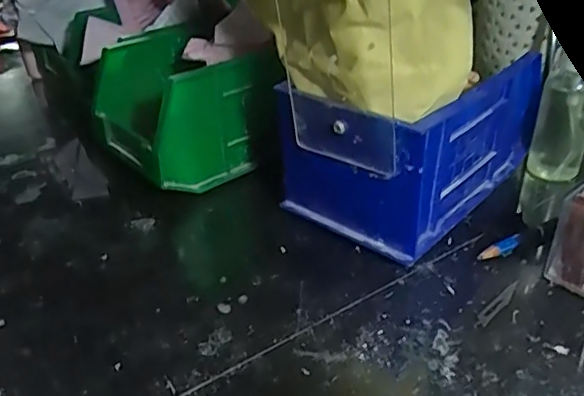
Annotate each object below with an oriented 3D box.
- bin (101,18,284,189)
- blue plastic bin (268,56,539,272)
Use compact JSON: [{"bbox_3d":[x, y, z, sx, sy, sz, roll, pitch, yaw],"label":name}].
[{"bbox_3d":[-0.084,-0.066,0.421,0.108,0.086,0.115,-29,41,-35],"label":"bin"},{"bbox_3d":[0.081,-0.044,0.371,0.096,0.088,0.155,25,42,36],"label":"blue plastic bin"}]

